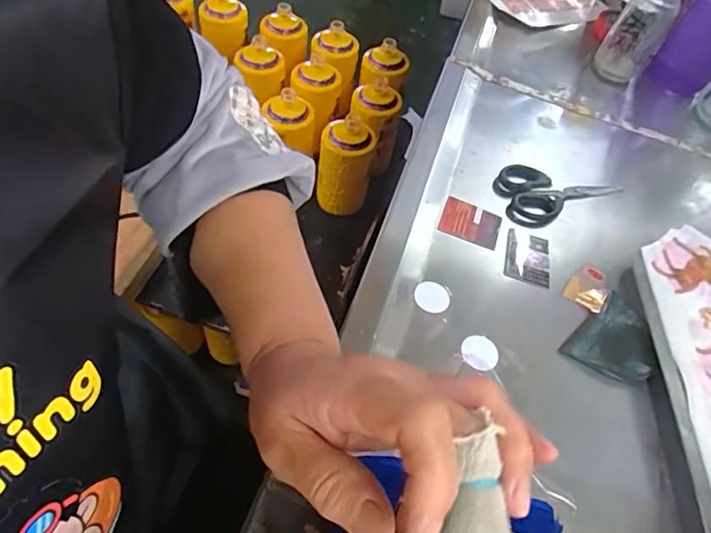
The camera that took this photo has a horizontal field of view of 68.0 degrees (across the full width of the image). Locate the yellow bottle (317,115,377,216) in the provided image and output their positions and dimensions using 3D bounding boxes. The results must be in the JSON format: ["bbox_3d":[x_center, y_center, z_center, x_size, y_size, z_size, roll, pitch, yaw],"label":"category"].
[{"bbox_3d":[-0.018,-0.164,0.869,0.089,0.154,0.087,11,54,-1],"label":"yellow bottle"}]

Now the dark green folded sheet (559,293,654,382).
[{"bbox_3d":[0.203,0.061,0.408,0.074,0.007,0.056,-34,67,-28],"label":"dark green folded sheet"}]

